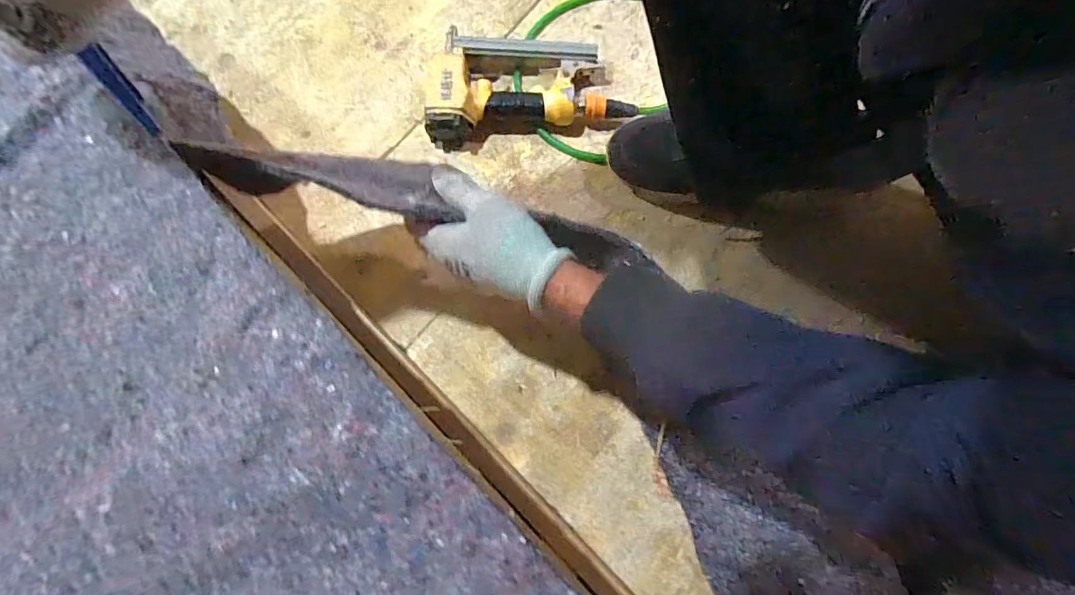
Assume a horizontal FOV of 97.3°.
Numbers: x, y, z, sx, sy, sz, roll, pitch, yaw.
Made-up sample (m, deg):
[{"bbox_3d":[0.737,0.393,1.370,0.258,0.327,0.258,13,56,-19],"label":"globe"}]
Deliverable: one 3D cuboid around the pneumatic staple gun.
[{"bbox_3d":[-0.012,-0.250,0.552,0.236,0.060,0.132,-7,77,-3],"label":"pneumatic staple gun"}]

